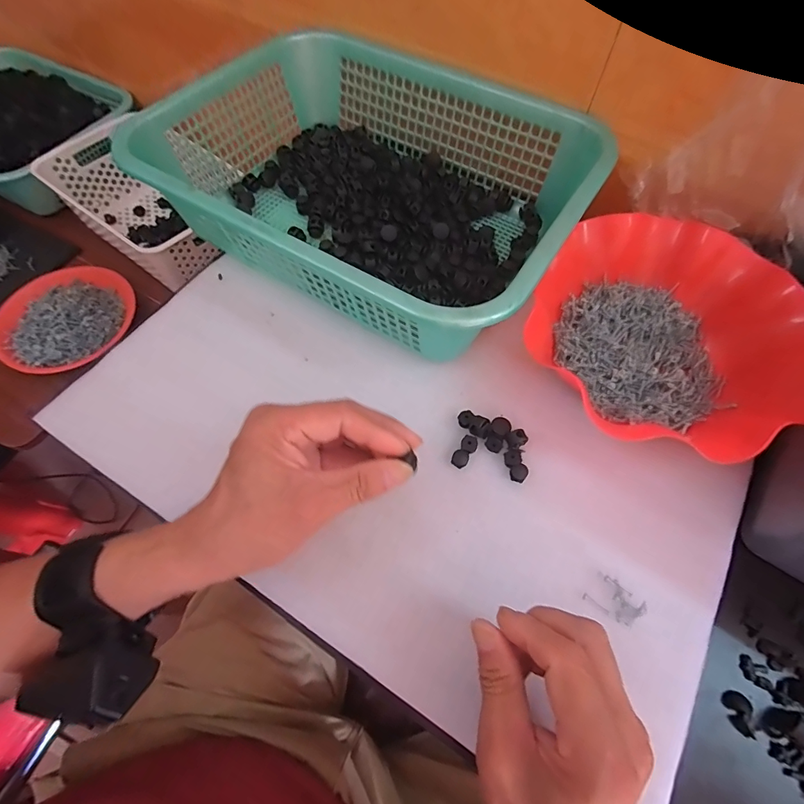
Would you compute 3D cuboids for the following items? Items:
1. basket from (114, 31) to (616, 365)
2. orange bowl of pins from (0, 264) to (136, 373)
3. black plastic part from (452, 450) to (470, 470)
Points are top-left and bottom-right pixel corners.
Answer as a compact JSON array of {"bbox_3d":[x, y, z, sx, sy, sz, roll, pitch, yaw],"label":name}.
[{"bbox_3d":[-0.028,-0.218,0.409,0.386,0.093,0.295,27,69,12],"label":"basket"},{"bbox_3d":[-0.507,-0.127,0.646,0.186,0.038,0.185,0,63,-1],"label":"orange bowl of pins"},{"bbox_3d":[0.047,0.045,0.342,0.013,0.005,0.014,29,69,12],"label":"black plastic part"}]

